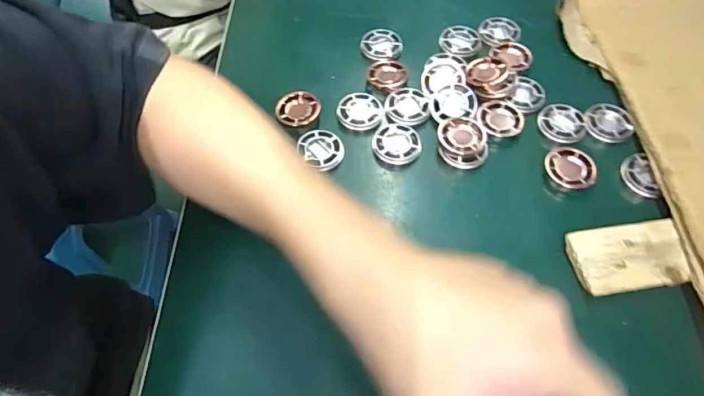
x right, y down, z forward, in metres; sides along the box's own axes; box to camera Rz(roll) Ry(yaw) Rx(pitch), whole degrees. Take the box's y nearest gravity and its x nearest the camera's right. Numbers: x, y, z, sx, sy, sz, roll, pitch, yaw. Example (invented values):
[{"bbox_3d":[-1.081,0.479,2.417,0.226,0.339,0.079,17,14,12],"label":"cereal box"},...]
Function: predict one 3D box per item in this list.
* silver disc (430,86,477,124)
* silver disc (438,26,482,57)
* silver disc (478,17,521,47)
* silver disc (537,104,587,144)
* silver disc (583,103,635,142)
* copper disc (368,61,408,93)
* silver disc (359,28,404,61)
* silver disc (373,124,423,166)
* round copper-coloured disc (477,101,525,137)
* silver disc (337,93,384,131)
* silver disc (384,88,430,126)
[{"bbox_3d":[0.089,-0.083,0.395,0.039,0.005,0.034,-11,71,9],"label":"silver disc"},{"bbox_3d":[0.107,-0.155,0.446,0.040,0.005,0.044,1,59,-1],"label":"silver disc"},{"bbox_3d":[0.148,-0.168,0.453,0.041,0.006,0.036,-12,60,-8],"label":"silver disc"},{"bbox_3d":[0.183,-0.065,0.391,0.040,0.006,0.037,1,59,-1],"label":"silver disc"},{"bbox_3d":[0.222,-0.065,0.390,0.039,0.006,0.035,30,63,15],"label":"silver disc"},{"bbox_3d":[0.034,-0.116,0.421,0.039,0.004,0.035,39,66,20],"label":"copper disc"},{"bbox_3d":[0.030,-0.152,0.446,0.041,0.005,0.040,1,59,-1],"label":"silver disc"},{"bbox_3d":[0.038,-0.045,0.386,0.041,0.012,0.039,-2,61,3],"label":"silver disc"},{"bbox_3d":[0.130,-0.069,0.392,0.038,0.006,0.036,1,59,-1],"label":"round copper-coloured disc"},{"bbox_3d":[0.008,-0.078,0.402,0.041,0.006,0.038,1,59,-1],"label":"silver disc"},{"bbox_3d":[0.049,-0.082,0.403,0.039,0.006,0.039,1,59,-1],"label":"silver disc"}]

